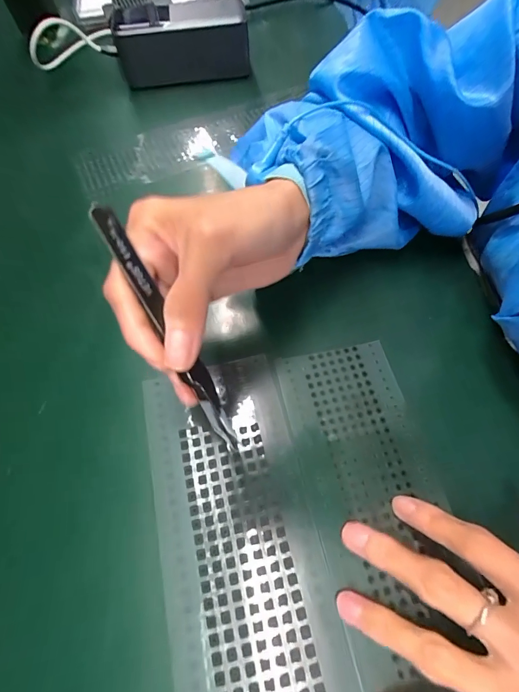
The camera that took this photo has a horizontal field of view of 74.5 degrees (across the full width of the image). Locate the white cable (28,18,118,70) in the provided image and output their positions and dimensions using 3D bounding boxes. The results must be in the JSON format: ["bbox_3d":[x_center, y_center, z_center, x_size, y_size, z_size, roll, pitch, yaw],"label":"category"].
[{"bbox_3d":[-0.188,-0.304,0.339,0.082,0.043,0.042,-24,63,-9],"label":"white cable"}]

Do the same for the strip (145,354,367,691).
[{"bbox_3d":[0.008,0.164,0.144,0.081,0.010,0.342,-13,62,-3],"label":"strip"}]

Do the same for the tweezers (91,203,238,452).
[{"bbox_3d":[-0.039,-0.007,0.146,0.010,0.009,0.114,-31,97,-12],"label":"tweezers"}]

